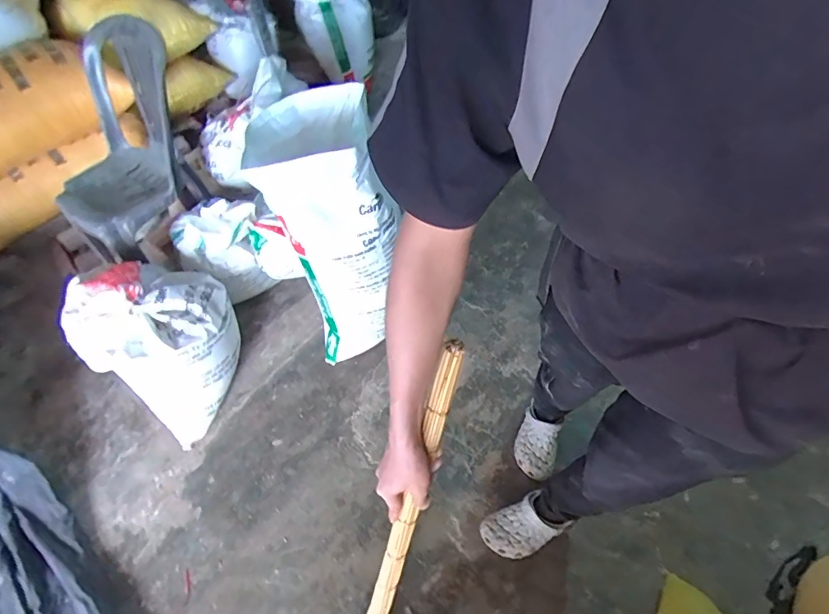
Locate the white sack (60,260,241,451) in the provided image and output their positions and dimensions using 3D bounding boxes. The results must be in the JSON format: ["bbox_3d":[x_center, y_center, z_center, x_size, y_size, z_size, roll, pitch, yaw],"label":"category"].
[{"bbox_3d":[-0.762,0.091,1.422,0.380,0.410,0.417,28,62,21],"label":"white sack"}]

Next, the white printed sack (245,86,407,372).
[{"bbox_3d":[-0.225,-0.211,1.372,0.313,0.761,0.359,-9,56,-2],"label":"white printed sack"}]

